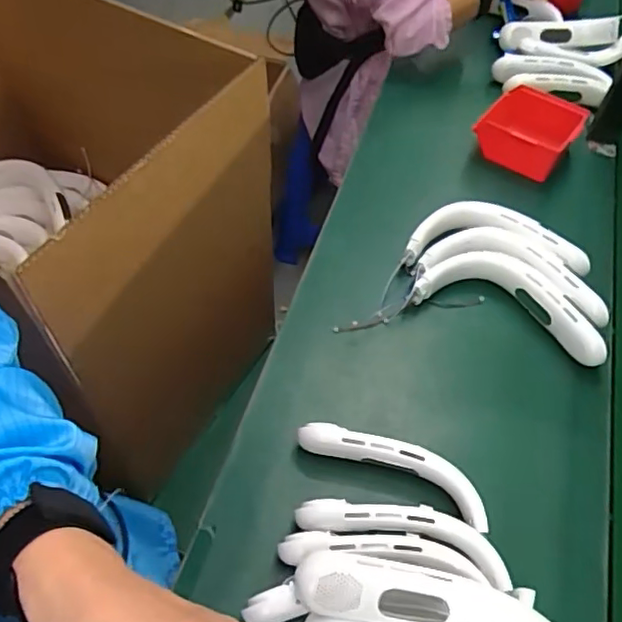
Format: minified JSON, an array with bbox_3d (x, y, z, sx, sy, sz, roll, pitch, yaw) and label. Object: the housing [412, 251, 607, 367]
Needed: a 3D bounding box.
[{"bbox_3d":[0.245,-0.014,0.708,0.220,0.054,0.087,21,57,13],"label":"housing"}]

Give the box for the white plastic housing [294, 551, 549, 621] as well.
[{"bbox_3d":[0.085,0.236,0.473,0.194,0.043,0.056,12,55,7],"label":"white plastic housing"}]

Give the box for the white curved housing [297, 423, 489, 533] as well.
[{"bbox_3d":[0.082,0.155,0.583,0.191,0.046,0.043,24,57,15],"label":"white curved housing"}]

